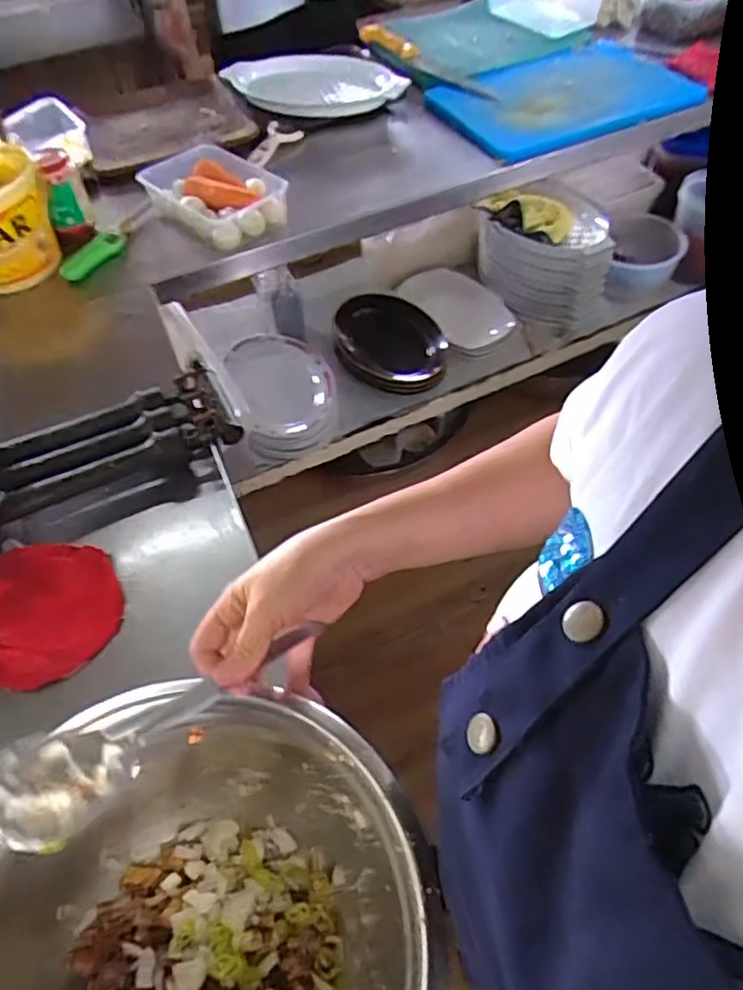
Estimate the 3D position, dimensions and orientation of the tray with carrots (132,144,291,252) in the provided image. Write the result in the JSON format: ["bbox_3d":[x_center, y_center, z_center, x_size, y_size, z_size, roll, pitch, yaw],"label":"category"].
[{"bbox_3d":[-0.249,-0.483,1.062,0.165,0.066,0.215,-37,59,-22],"label":"tray with carrots"}]

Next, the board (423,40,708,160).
[{"bbox_3d":[0.363,-0.768,1.248,0.467,0.022,0.288,-22,59,-14],"label":"board"}]

